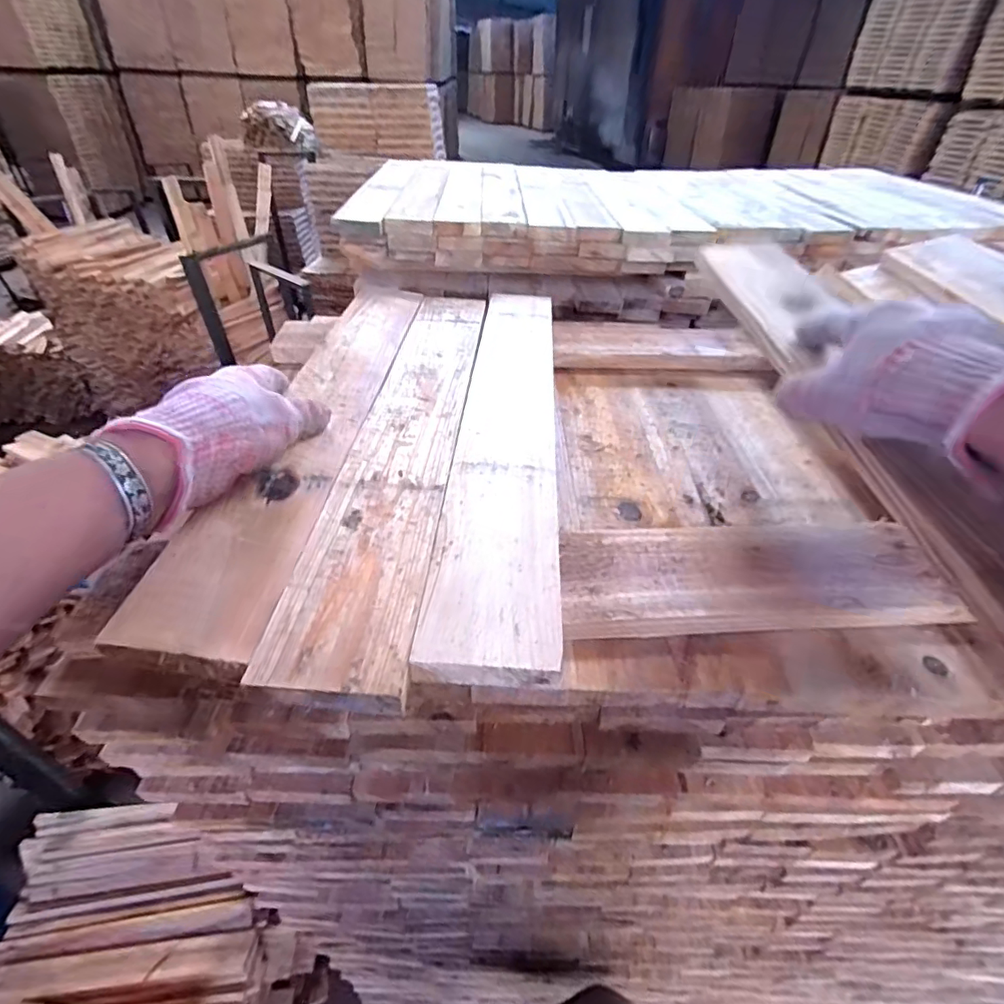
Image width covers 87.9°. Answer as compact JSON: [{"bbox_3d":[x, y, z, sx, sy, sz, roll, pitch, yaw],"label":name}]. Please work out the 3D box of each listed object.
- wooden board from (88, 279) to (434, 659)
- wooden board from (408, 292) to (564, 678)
[{"bbox_3d":[-0.138,-0.084,0.420,0.071,0.009,0.477,3,40,2],"label":"wooden board"},{"bbox_3d":[0.010,-0.071,0.429,0.078,0.021,0.481,3,40,2],"label":"wooden board"}]

